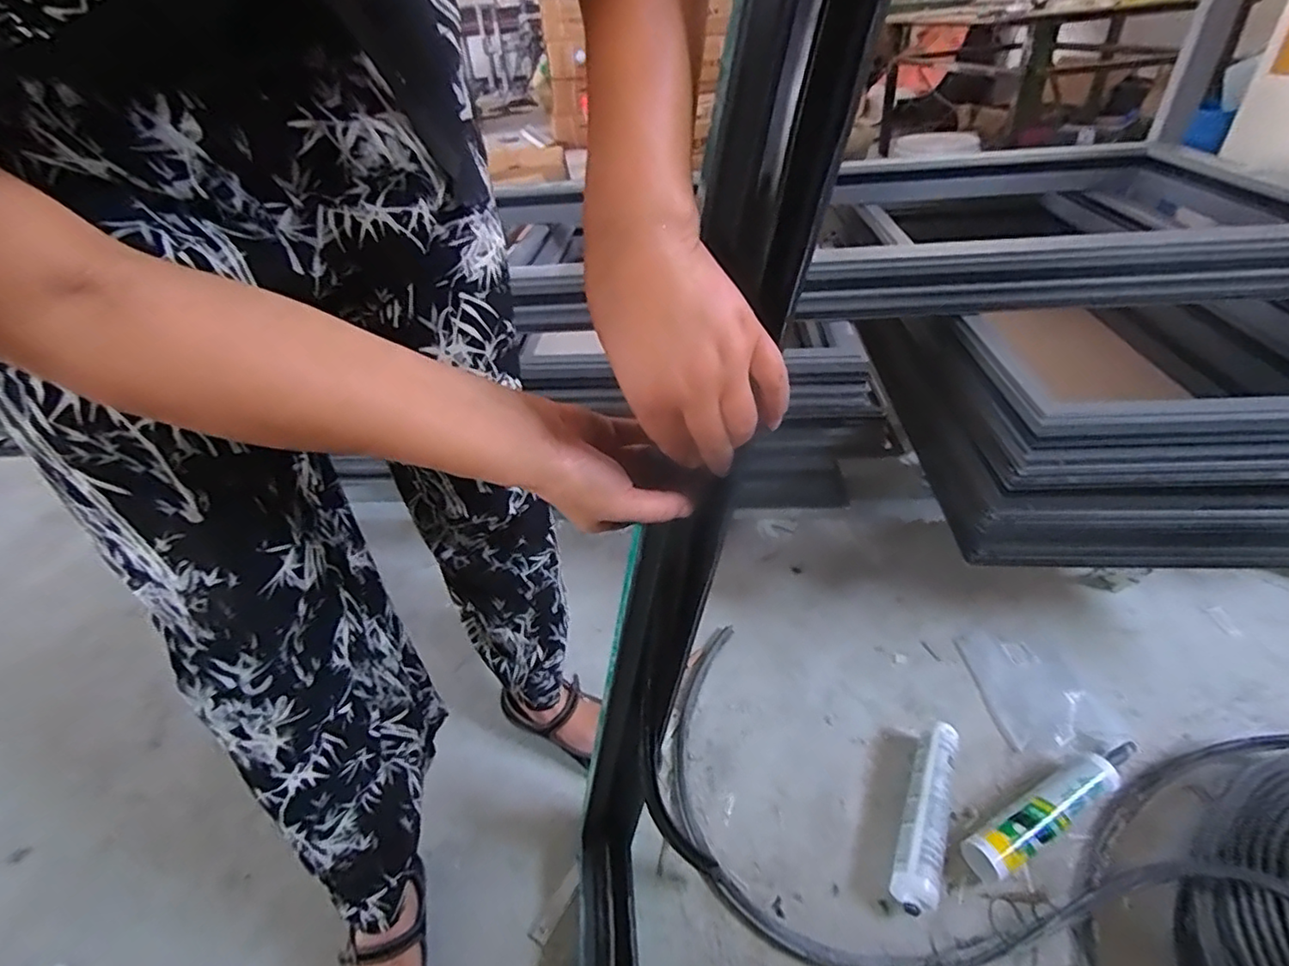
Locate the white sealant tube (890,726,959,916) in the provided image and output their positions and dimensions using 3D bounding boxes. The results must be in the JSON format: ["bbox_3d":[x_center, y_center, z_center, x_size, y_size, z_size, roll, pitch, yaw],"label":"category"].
[{"bbox_3d":[0.343,0.401,0.745,0.051,0.053,0.229,14,43,24],"label":"white sealant tube"}]

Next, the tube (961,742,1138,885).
[{"bbox_3d":[0.504,0.387,0.741,0.279,0.053,0.047,-22,41,-18],"label":"tube"}]

